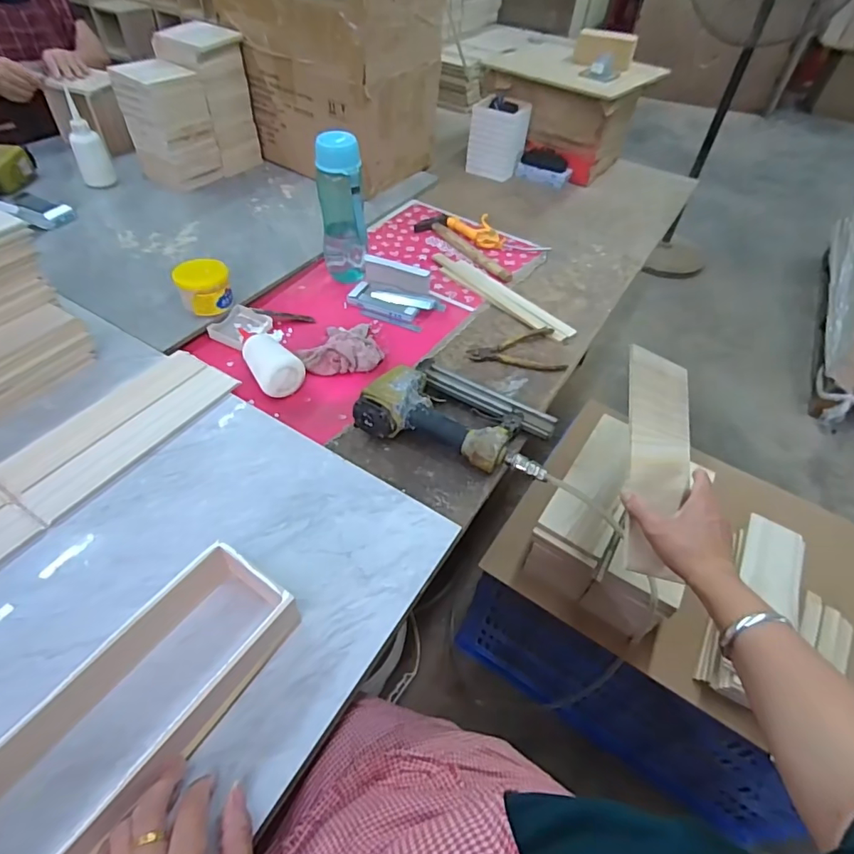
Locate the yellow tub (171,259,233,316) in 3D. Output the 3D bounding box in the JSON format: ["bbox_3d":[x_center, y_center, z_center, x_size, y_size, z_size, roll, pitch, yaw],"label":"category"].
[{"bbox_3d":[-0.347,-0.216,0.789,0.077,0.070,0.075,-13,51,-13],"label":"yellow tub"}]

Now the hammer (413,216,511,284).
[{"bbox_3d":[0.062,-0.359,0.999,0.080,0.020,0.259,-22,54,-20],"label":"hammer"}]

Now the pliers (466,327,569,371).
[{"bbox_3d":[0.141,-0.125,0.802,0.146,0.012,0.101,-1,50,-3],"label":"pliers"}]

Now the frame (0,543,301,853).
[{"bbox_3d":[-0.244,0.234,0.412,0.118,0.060,0.285,28,50,20],"label":"frame"}]

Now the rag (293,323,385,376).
[{"bbox_3d":[-0.133,-0.131,0.775,0.119,0.034,0.107,-5,50,-7],"label":"rag"}]

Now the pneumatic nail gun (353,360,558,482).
[{"bbox_3d":[0.046,-0.022,0.669,0.245,0.066,0.154,18,51,13],"label":"pneumatic nail gun"}]

